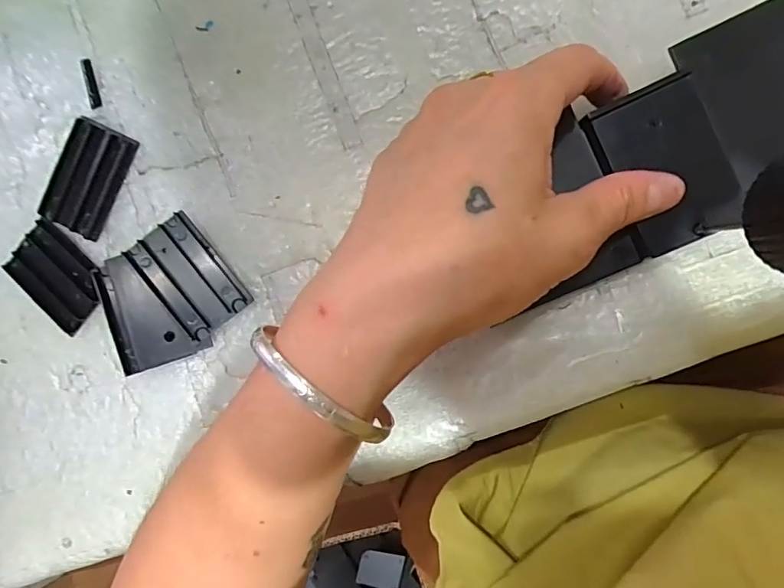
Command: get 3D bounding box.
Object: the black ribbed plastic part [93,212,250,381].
[{"bbox_3d":[-0.109,0.000,0.240,0.064,0.013,0.057,-32,85,8],"label":"black ribbed plastic part"}]

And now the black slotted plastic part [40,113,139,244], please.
[{"bbox_3d":[-0.153,-0.058,0.250,0.035,0.008,0.054,25,94,8],"label":"black slotted plastic part"}]

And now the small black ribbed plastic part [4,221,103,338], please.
[{"bbox_3d":[-0.169,-0.009,0.252,0.054,0.008,0.033,41,96,7],"label":"small black ribbed plastic part"}]

